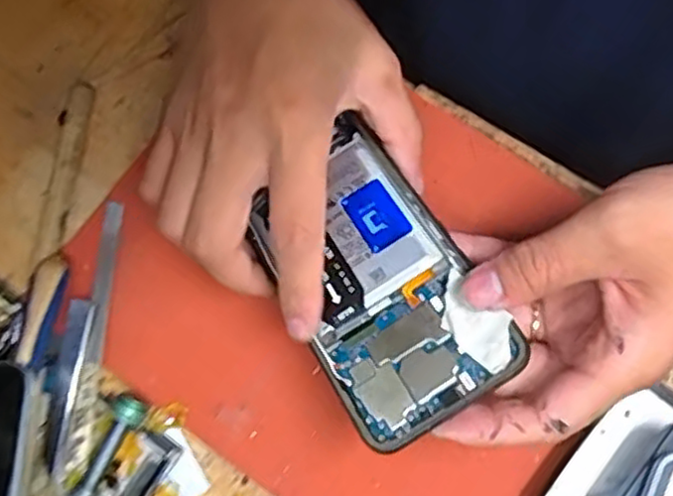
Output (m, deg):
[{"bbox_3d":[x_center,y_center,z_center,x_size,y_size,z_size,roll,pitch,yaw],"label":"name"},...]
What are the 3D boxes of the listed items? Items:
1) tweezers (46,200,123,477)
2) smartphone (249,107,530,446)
[{"bbox_3d":[-0.121,0.038,0.329,0.019,0.011,0.127,6,77,2],"label":"tweezers"},{"bbox_3d":[0.014,0.012,0.304,0.074,0.006,0.138,-33,63,1],"label":"smartphone"}]

